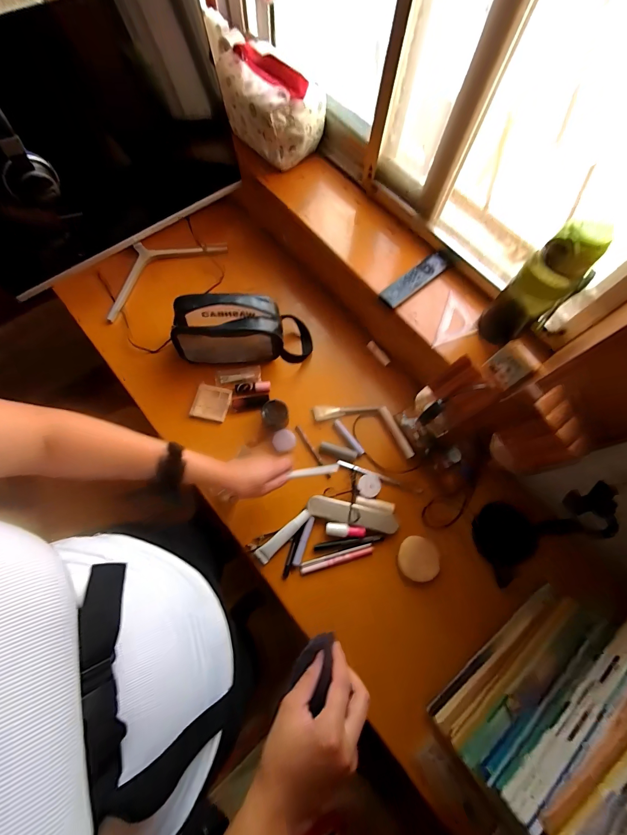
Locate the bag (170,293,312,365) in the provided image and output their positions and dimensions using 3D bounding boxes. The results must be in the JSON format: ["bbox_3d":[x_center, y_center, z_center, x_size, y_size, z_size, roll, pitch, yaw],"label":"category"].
[{"bbox_3d":[-0.142,-0.183,0.686,0.274,0.111,0.105,1,70,-3],"label":"bag"}]

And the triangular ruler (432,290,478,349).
[{"bbox_3d":[0.282,-0.180,0.652,0.069,0.009,0.134,24,71,0],"label":"triangular ruler"}]

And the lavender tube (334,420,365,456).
[{"bbox_3d":[0.071,0.038,0.671,0.017,0.011,0.085,-34,75,-14],"label":"lavender tube"}]

